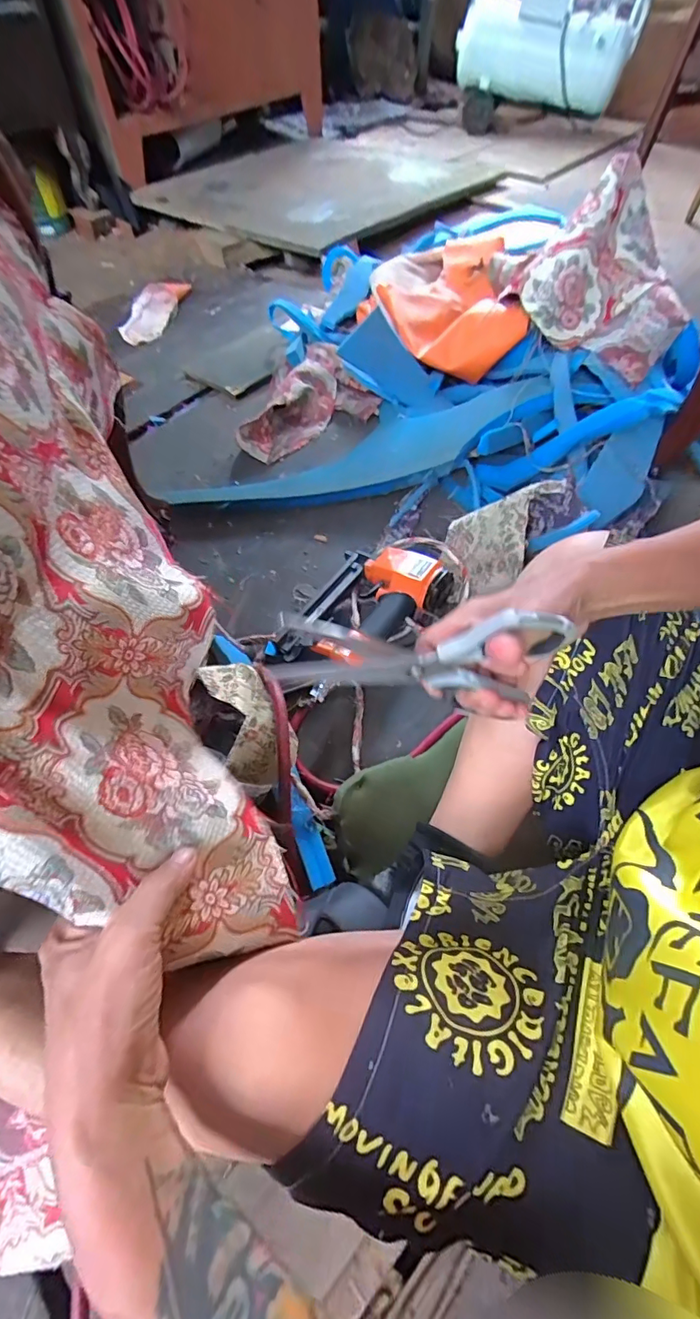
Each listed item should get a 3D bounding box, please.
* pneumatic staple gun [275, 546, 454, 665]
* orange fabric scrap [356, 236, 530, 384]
[{"bbox_3d":[0.020,-0.062,0.622,0.161,0.067,0.200,28,62,14],"label":"pneumatic staple gun"},{"bbox_3d":[0.146,-0.647,0.841,0.252,0.094,0.414,3,59,0],"label":"orange fabric scrap"}]

